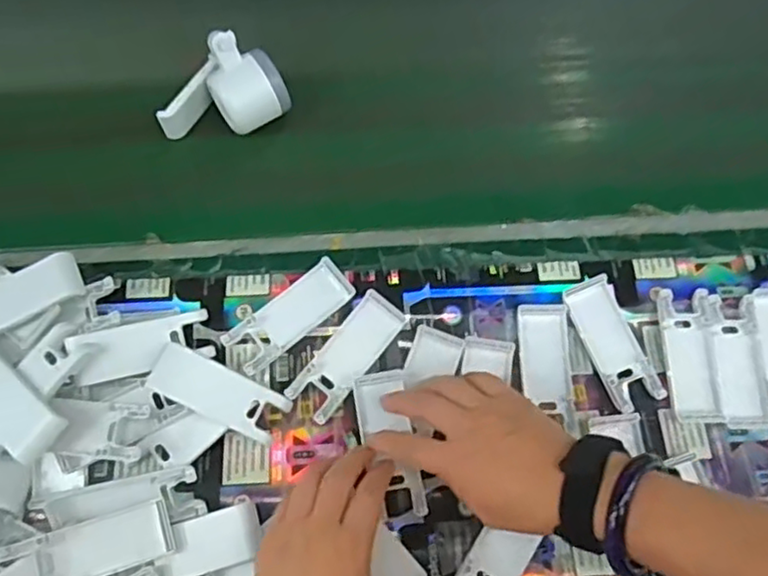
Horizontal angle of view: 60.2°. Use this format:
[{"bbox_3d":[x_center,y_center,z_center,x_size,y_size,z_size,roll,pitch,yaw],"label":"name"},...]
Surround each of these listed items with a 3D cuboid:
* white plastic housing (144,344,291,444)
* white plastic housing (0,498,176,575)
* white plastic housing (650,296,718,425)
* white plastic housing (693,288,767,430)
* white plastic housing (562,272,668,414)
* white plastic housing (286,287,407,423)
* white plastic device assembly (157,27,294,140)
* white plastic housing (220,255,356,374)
[{"bbox_3d":[-0.124,0.079,0.497,0.101,0.011,0.039,28,71,-6],"label":"white plastic housing"},{"bbox_3d":[-0.200,0.179,0.453,0.103,0.012,0.039,-11,70,-22],"label":"white plastic housing"},{"bbox_3d":[0.245,0.053,0.525,0.039,0.011,0.103,-2,73,-2],"label":"white plastic housing"},{"bbox_3d":[0.279,0.055,0.526,0.041,0.014,0.110,-5,73,-3],"label":"white plastic housing"},{"bbox_3d":[0.182,0.043,0.524,0.041,0.012,0.104,-21,74,-7],"label":"white plastic housing"},{"bbox_3d":[-0.028,0.053,0.521,0.040,0.017,0.106,38,76,10],"label":"white plastic housing"},{"bbox_3d":[-0.139,-0.174,0.574,0.109,0.069,0.060,1,72,-1],"label":"white plastic device assembly"},{"bbox_3d":[-0.075,0.021,0.527,0.104,0.017,0.041,-38,77,-12],"label":"white plastic housing"}]

